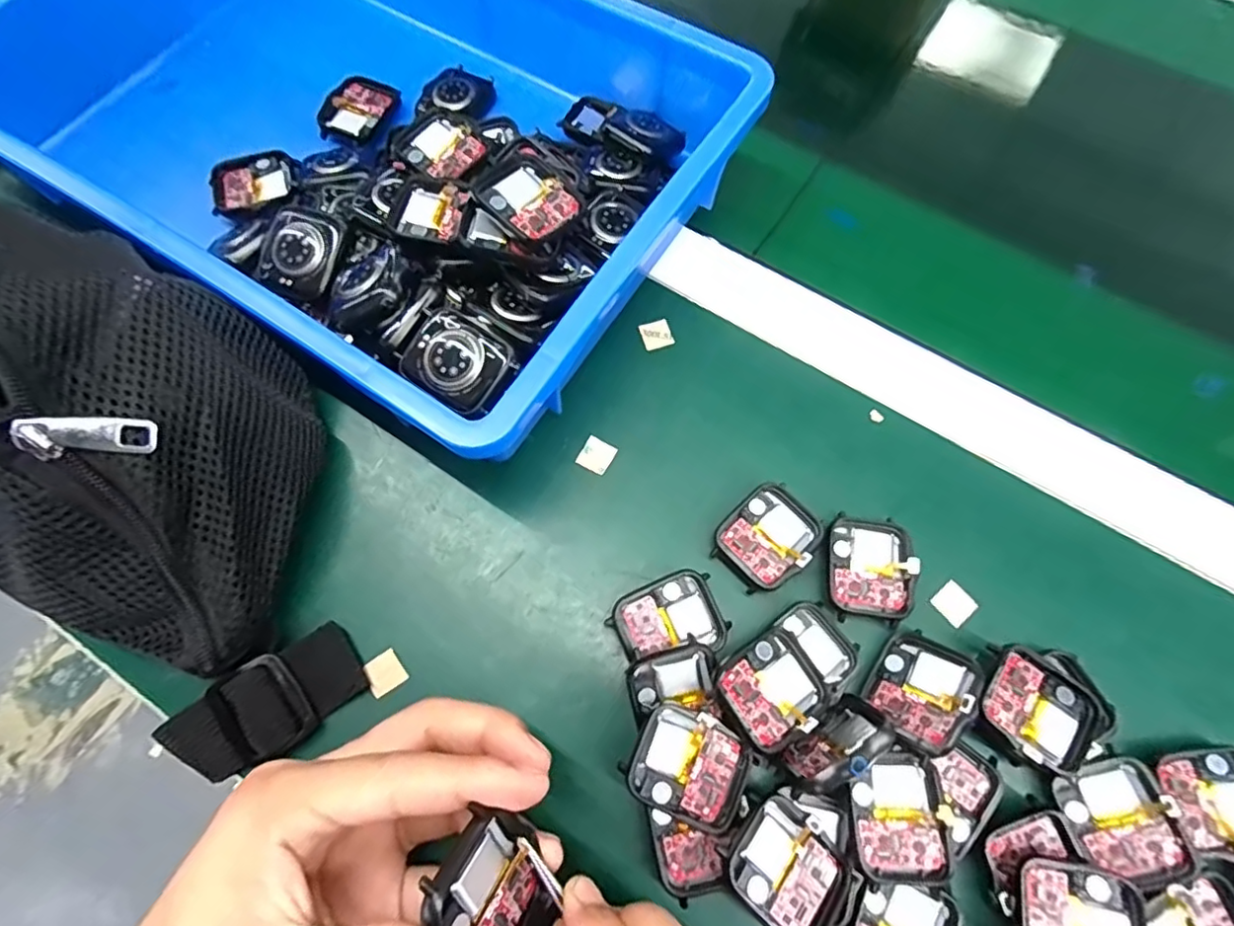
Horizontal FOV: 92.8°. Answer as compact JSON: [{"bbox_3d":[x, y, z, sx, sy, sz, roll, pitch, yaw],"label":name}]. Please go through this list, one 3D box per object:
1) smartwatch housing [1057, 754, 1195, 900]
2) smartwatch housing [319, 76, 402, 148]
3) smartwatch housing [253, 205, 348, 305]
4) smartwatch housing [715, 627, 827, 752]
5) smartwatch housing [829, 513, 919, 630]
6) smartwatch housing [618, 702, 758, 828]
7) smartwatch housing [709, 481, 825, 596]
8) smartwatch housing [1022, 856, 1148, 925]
[{"bbox_3d":[0.195,0.138,0.223,0.034,0.009,0.043,-11,70,-5],"label":"smartwatch housing"},{"bbox_3d":[-0.152,-0.208,0.348,0.036,0.011,0.044,22,70,7],"label":"smartwatch housing"},{"bbox_3d":[-0.144,-0.096,0.271,0.035,0.006,0.042,32,90,1],"label":"smartwatch housing"},{"bbox_3d":[0.062,0.091,0.237,0.039,0.013,0.036,-32,73,-12],"label":"smartwatch housing"},{"bbox_3d":[0.113,0.046,0.262,0.036,0.009,0.046,9,69,2],"label":"smartwatch housing"},{"bbox_3d":[0.028,0.117,0.226,0.043,0.006,0.038,35,76,9],"label":"smartwatch housing"},{"bbox_3d":[0.068,0.034,0.267,0.045,0.008,0.038,-43,75,-15],"label":"smartwatch housing"},{"bbox_3d":[0.166,0.165,0.211,0.041,0.012,0.037,10,69,2],"label":"smartwatch housing"}]

